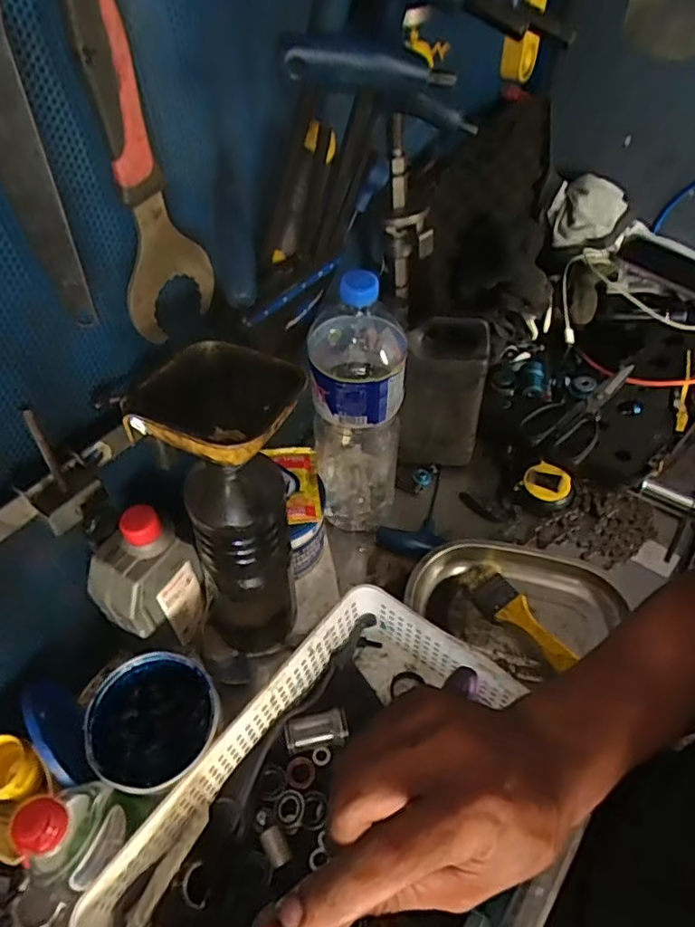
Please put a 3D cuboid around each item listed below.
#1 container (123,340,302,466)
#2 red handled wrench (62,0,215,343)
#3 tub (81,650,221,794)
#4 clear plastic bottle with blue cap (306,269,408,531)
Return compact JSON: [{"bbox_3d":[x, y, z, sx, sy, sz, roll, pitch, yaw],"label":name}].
[{"bbox_3d":[-0.085,-0.032,0.391,0.104,0.066,0.091,17,53,15],"label":"container"},{"bbox_3d":[-0.130,-0.186,0.359,0.013,0.245,0.067,30,57,24],"label":"red handled wrench"},{"bbox_3d":[-0.158,0.213,0.492,0.100,0.068,0.094,-1,50,1],"label":"tub"},{"bbox_3d":[0.011,-0.052,0.587,0.086,0.301,0.097,1,50,2],"label":"clear plastic bottle with blue cap"}]

